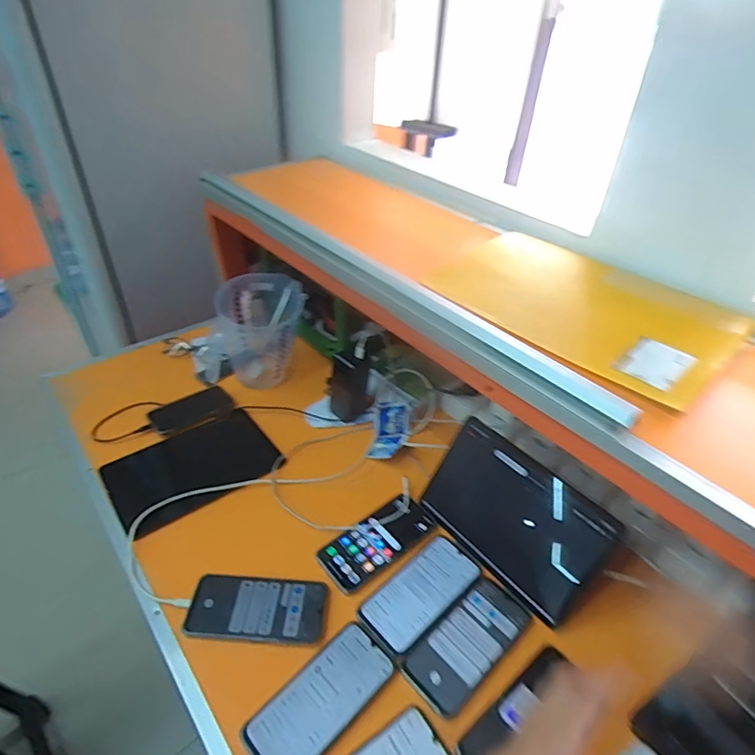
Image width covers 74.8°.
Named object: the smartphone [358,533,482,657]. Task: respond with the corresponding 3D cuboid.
[{"bbox_3d":[0.059,0.281,0.652,0.165,0.004,0.083,-29,49,-35],"label":"smartphone"}]

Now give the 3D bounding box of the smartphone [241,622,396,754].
[{"bbox_3d":[-0.061,0.360,0.553,0.082,0.007,0.167,32,46,31],"label":"smartphone"}]

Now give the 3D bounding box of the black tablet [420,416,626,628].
[{"bbox_3d":[0.181,0.186,0.674,0.241,0.159,0.017,37,15,37],"label":"black tablet"}]

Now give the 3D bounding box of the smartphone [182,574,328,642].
[{"bbox_3d":[-0.150,0.288,0.627,0.167,0.005,0.078,5,38,1],"label":"smartphone"}]

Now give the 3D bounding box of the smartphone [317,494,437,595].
[{"bbox_3d":[0.001,0.231,0.707,0.166,0.014,0.078,-26,47,-32],"label":"smartphone"}]

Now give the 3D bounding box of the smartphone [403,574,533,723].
[{"bbox_3d":[0.112,0.322,0.603,0.166,0.007,0.079,-29,49,-35],"label":"smartphone"}]

